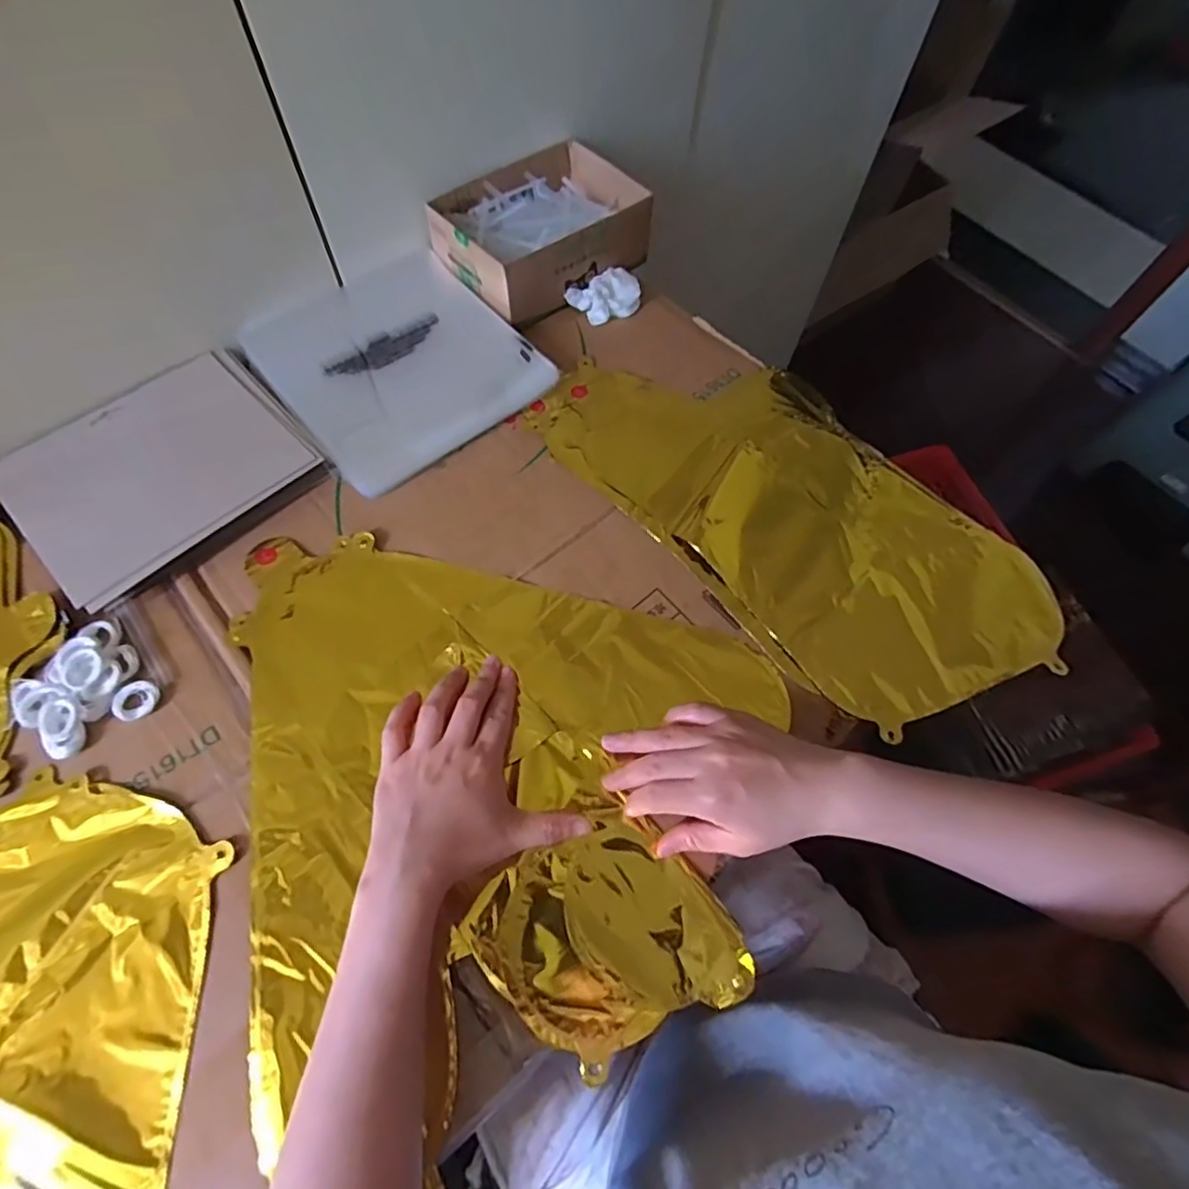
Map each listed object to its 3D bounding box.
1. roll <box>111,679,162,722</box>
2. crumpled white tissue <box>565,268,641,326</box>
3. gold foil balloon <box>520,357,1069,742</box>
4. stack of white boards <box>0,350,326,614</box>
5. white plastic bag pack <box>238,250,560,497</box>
[{"bbox_3d":[-0.306,0.071,0.413,0.026,0.007,0.027,1,63,-2],"label":"roll"},{"bbox_3d":[0.012,-0.289,0.601,0.064,0.022,0.046,-38,71,-19],"label":"crumpled white tissue"},{"bbox_3d":[0.161,-0.078,0.505,0.222,0.013,0.410,-36,70,-19],"label":"gold foil balloon"},{"bbox_3d":[-0.343,-0.102,0.491,0.164,0.019,0.198,41,68,16],"label":"stack of white boards"},{"bbox_3d":[-0.181,-0.214,0.554,0.200,0.017,0.223,-36,70,-19],"label":"white plastic bag pack"}]

